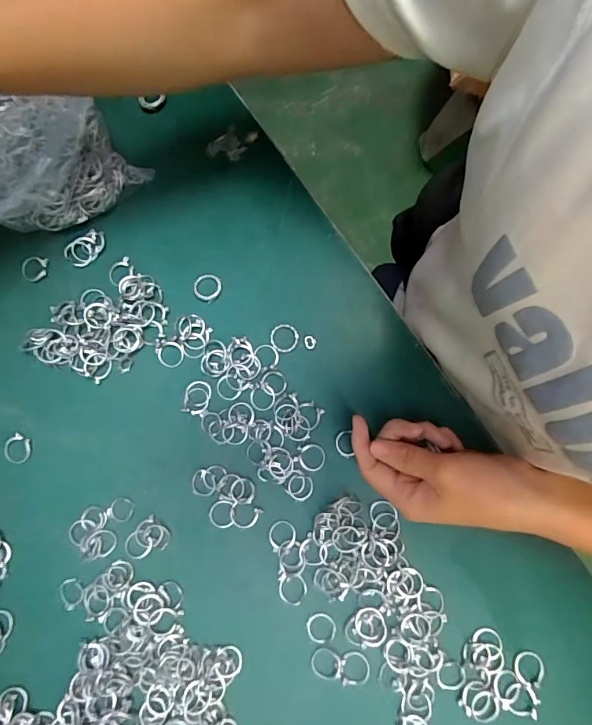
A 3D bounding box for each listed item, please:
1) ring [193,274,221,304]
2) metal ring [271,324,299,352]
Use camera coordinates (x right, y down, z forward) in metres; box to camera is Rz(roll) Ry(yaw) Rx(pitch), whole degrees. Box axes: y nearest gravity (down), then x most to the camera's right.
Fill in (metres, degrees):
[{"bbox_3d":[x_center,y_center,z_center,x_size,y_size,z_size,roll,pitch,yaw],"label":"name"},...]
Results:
[{"bbox_3d":[-0.075,-0.065,0.371,0.024,0.004,0.024,-44,82,-8],"label":"ring"},{"bbox_3d":[-0.010,-0.021,0.364,0.023,0.004,0.024,0,79,-1],"label":"metal ring"}]

